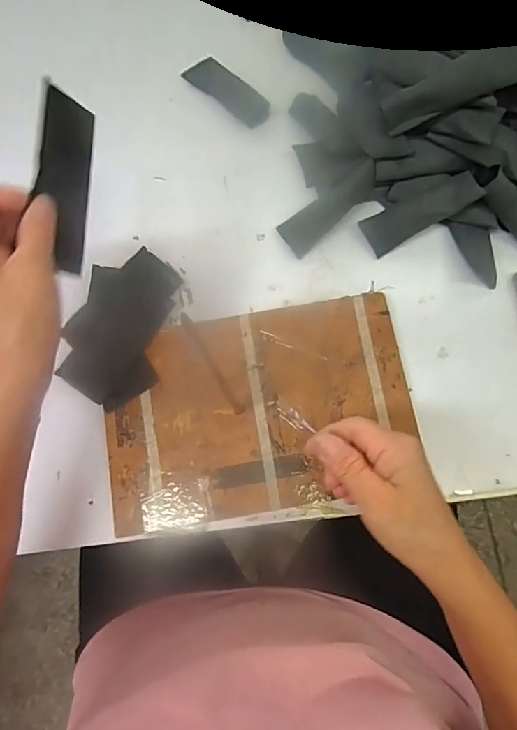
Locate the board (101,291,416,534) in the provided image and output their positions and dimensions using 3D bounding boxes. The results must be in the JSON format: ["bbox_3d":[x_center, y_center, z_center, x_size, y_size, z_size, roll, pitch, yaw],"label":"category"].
[{"bbox_3d":[0.001,0.040,0.400,0.267,0.015,0.176,-10,76,-1],"label":"board"}]

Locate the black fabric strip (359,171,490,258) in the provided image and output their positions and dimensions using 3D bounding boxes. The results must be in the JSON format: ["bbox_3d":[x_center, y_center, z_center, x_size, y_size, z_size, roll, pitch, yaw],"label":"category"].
[{"bbox_3d":[0.150,-0.142,0.413,0.101,0.019,0.037,-24,74,29],"label":"black fabric strip"}]

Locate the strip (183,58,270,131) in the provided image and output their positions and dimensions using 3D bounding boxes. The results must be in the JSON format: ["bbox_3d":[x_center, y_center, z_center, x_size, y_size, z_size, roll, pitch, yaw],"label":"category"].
[{"bbox_3d":[-0.032,-0.294,0.478,0.038,0.007,0.106,-45,77,0],"label":"strip"}]

